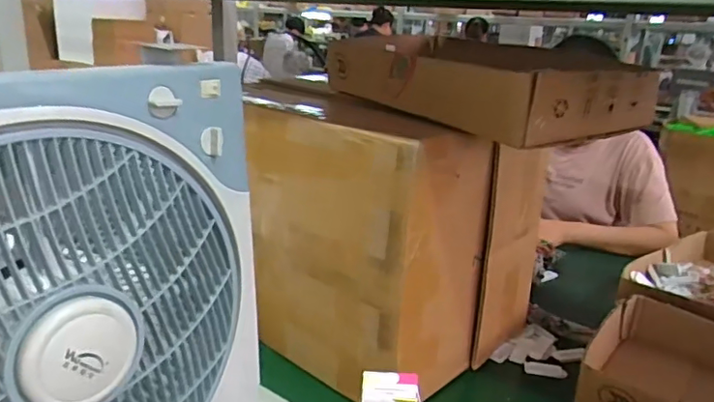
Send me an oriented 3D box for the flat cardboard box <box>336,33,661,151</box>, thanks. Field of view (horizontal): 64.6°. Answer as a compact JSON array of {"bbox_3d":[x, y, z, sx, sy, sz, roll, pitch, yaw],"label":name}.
[{"bbox_3d":[0.145,-0.151,0.722,0.198,0.074,0.387,-8,21,-29],"label":"flat cardboard box"}]

